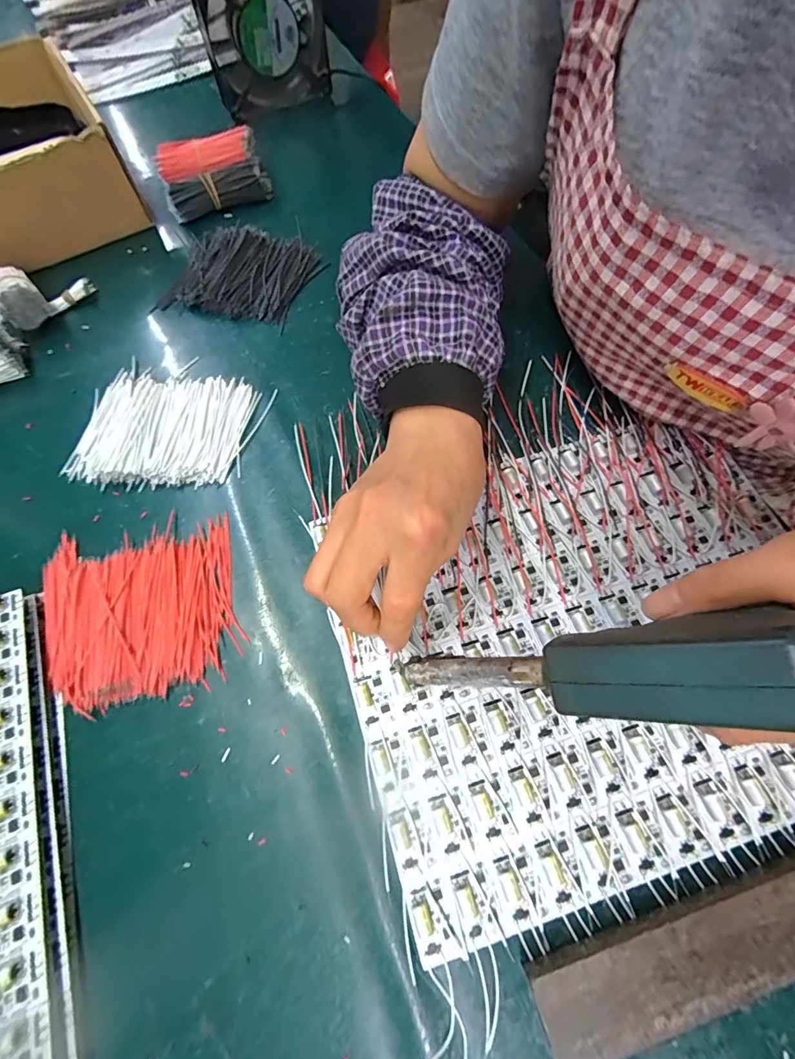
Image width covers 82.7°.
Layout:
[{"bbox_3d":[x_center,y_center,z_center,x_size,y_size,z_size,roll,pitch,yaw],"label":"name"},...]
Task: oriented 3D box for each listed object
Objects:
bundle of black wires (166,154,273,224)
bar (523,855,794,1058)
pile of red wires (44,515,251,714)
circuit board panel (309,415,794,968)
[{"bbox_3d":[-0.172,-0.327,0.429,0.094,0.028,0.030,-26,68,-9],"label":"bundle of black wires"},{"bbox_3d":[0.159,0.185,0.206,0.200,0.017,0.038,-18,67,-5],"label":"bar"},{"bbox_3d":[-0.162,0.047,0.280,0.114,0.016,0.110,-17,67,-5],"label":"pile of red wires"},{"bbox_3d":[0.110,0.058,0.270,0.281,0.011,0.243,-18,67,-5],"label":"circuit board panel"}]

